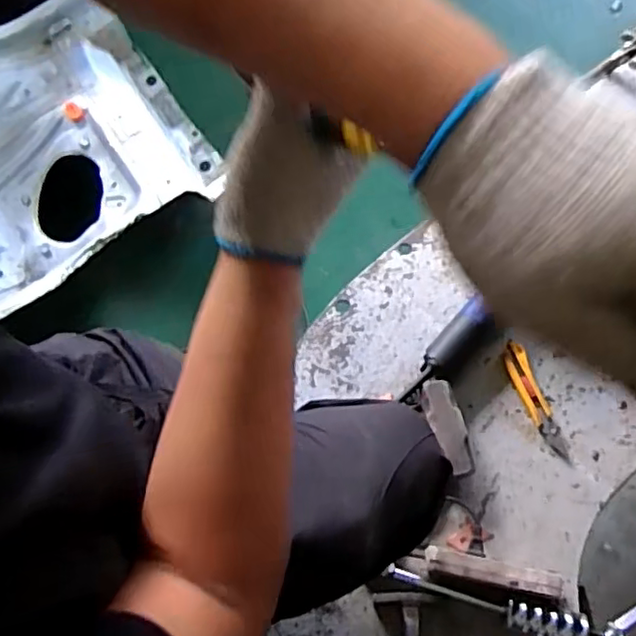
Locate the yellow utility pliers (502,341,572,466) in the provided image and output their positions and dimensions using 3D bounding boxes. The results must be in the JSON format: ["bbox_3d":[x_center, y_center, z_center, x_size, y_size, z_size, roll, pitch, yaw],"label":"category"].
[{"bbox_3d":[0.320,0.125,0.927,0.039,0.018,0.184,-16,68,-5],"label":"yellow utility pliers"}]

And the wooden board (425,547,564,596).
[{"bbox_3d":[0.225,0.330,0.812,0.166,0.037,0.031,11,69,6],"label":"wooden board"}]

